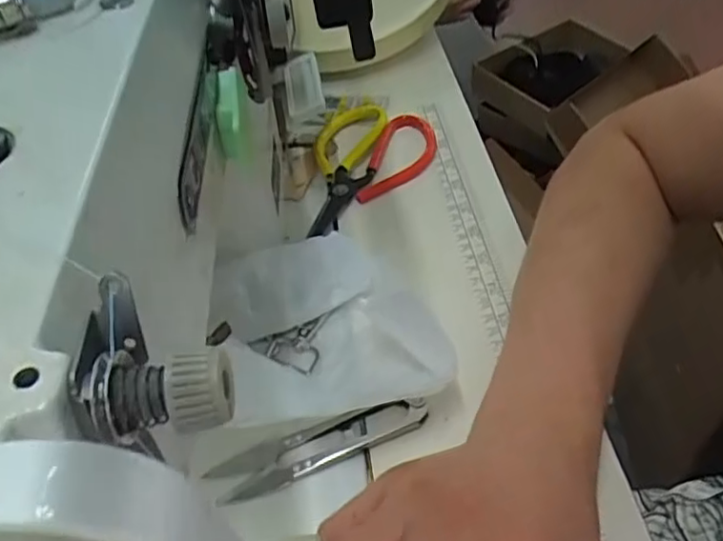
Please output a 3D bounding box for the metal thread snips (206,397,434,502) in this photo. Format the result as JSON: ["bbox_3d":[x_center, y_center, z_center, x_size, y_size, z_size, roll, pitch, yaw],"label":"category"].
[{"bbox_3d":[-0.022,0.088,0.329,0.113,0.012,0.024,-19,47,-12],"label":"metal thread snips"}]

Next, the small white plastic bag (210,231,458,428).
[{"bbox_3d":[-0.020,0.030,0.364,0.115,0.039,0.129,-16,46,-9],"label":"small white plastic bag"}]

